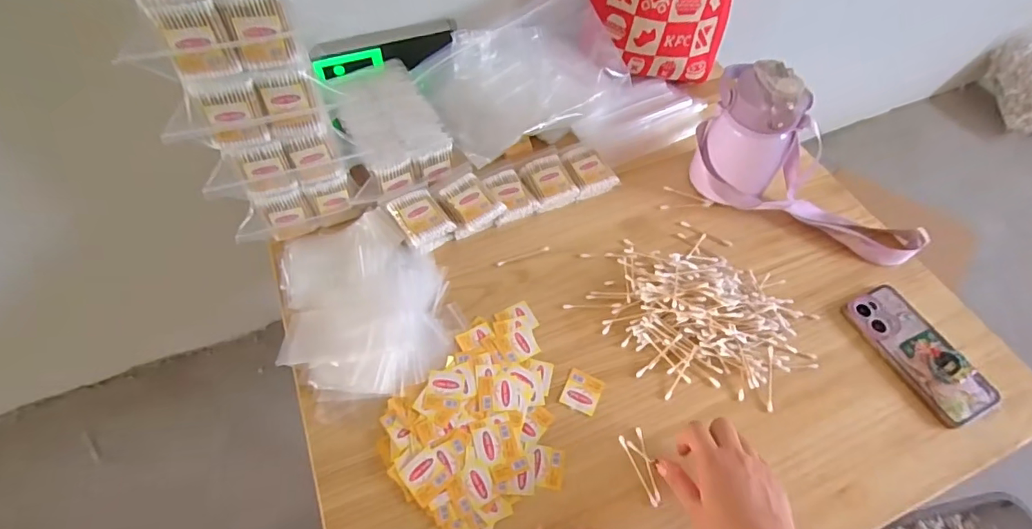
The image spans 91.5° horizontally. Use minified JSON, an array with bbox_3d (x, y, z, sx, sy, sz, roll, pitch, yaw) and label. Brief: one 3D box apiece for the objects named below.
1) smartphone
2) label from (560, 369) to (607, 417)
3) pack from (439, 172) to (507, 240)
[{"bbox_3d":[0.460,0.096,0.571,0.081,0.017,0.160,-21,59,-12],"label":"smartphone"},{"bbox_3d":[0.073,0.140,0.553,0.038,0.004,0.043,22,58,13],"label":"label"},{"bbox_3d":[-0.058,-0.077,0.644,0.065,0.030,0.071,-26,60,-17],"label":"pack"}]

